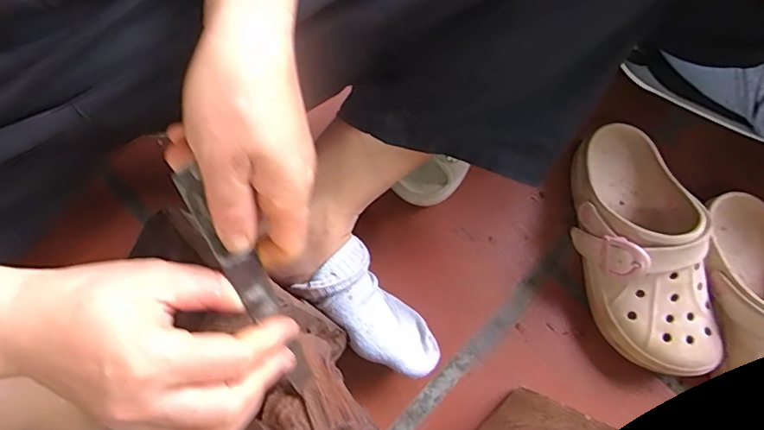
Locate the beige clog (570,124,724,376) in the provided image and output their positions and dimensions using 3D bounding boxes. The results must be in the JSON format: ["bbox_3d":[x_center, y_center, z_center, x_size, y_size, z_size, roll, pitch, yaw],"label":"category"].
[{"bbox_3d":[0.247,0.023,0.473,0.103,0.089,0.238,-9,77,-4],"label":"beige clog"}]

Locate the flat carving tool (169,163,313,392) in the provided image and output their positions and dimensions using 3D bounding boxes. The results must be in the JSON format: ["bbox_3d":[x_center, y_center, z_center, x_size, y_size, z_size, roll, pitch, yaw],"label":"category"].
[{"bbox_3d":[-0.073,0.038,0.271,0.018,0.007,0.138,-29,106,-14],"label":"flat carving tool"}]

